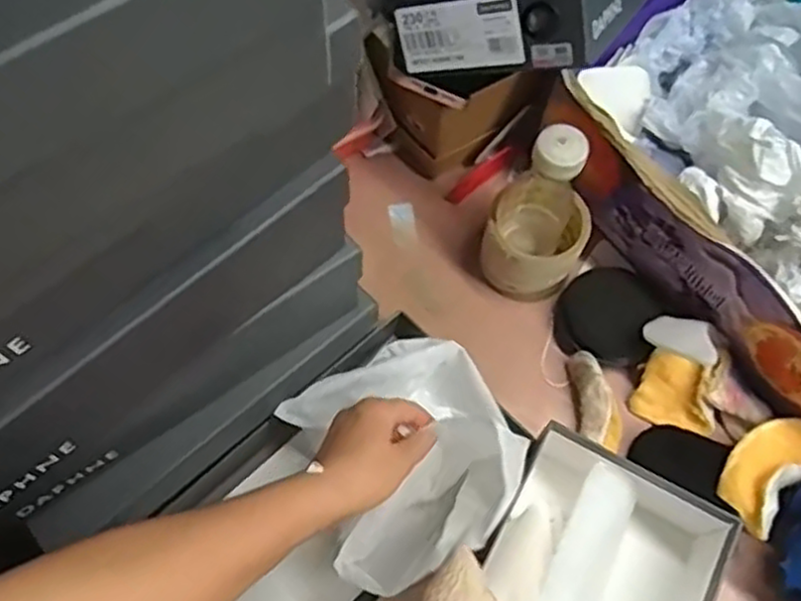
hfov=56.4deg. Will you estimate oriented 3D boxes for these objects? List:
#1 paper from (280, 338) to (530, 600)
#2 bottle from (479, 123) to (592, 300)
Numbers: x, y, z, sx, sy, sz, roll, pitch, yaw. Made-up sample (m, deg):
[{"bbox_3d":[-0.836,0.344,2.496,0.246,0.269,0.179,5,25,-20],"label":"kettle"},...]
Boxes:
[{"bbox_3d":[0.008,0.113,0.571,0.161,0.090,0.170,-24,69,-12],"label":"paper"},{"bbox_3d":[0.120,-0.068,0.638,0.086,0.177,0.078,21,67,7],"label":"bottle"}]

